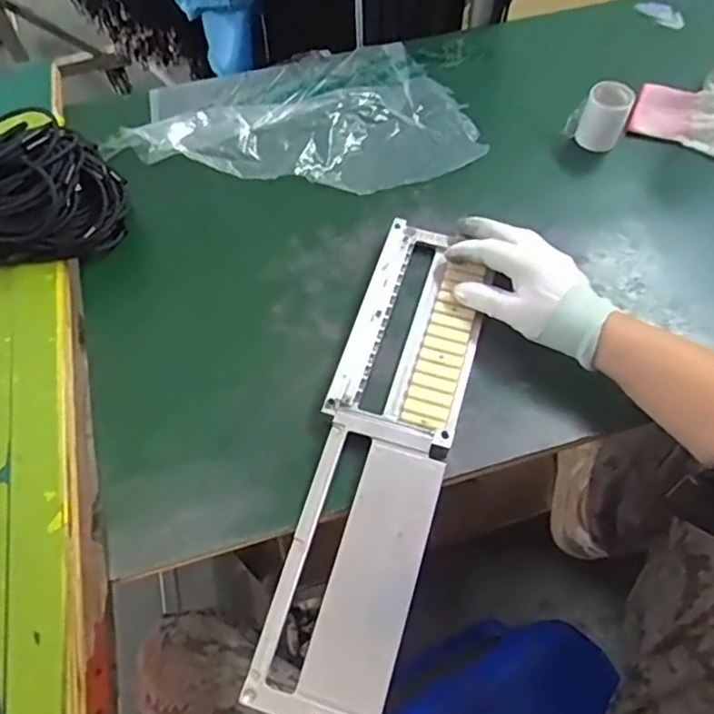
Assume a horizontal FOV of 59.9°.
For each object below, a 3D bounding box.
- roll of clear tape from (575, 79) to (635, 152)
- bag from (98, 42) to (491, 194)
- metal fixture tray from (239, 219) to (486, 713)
[{"bbox_3d":[0.243,-0.236,0.609,0.041,0.054,0.038,20,62,12],"label":"roll of clear tape"},{"bbox_3d":[-0.053,-0.264,0.634,0.356,0.042,0.216,4,60,3],"label":"bag"},{"bbox_3d":[0.021,0.063,0.461,0.100,0.019,0.397,11,64,7],"label":"metal fixture tray"}]

